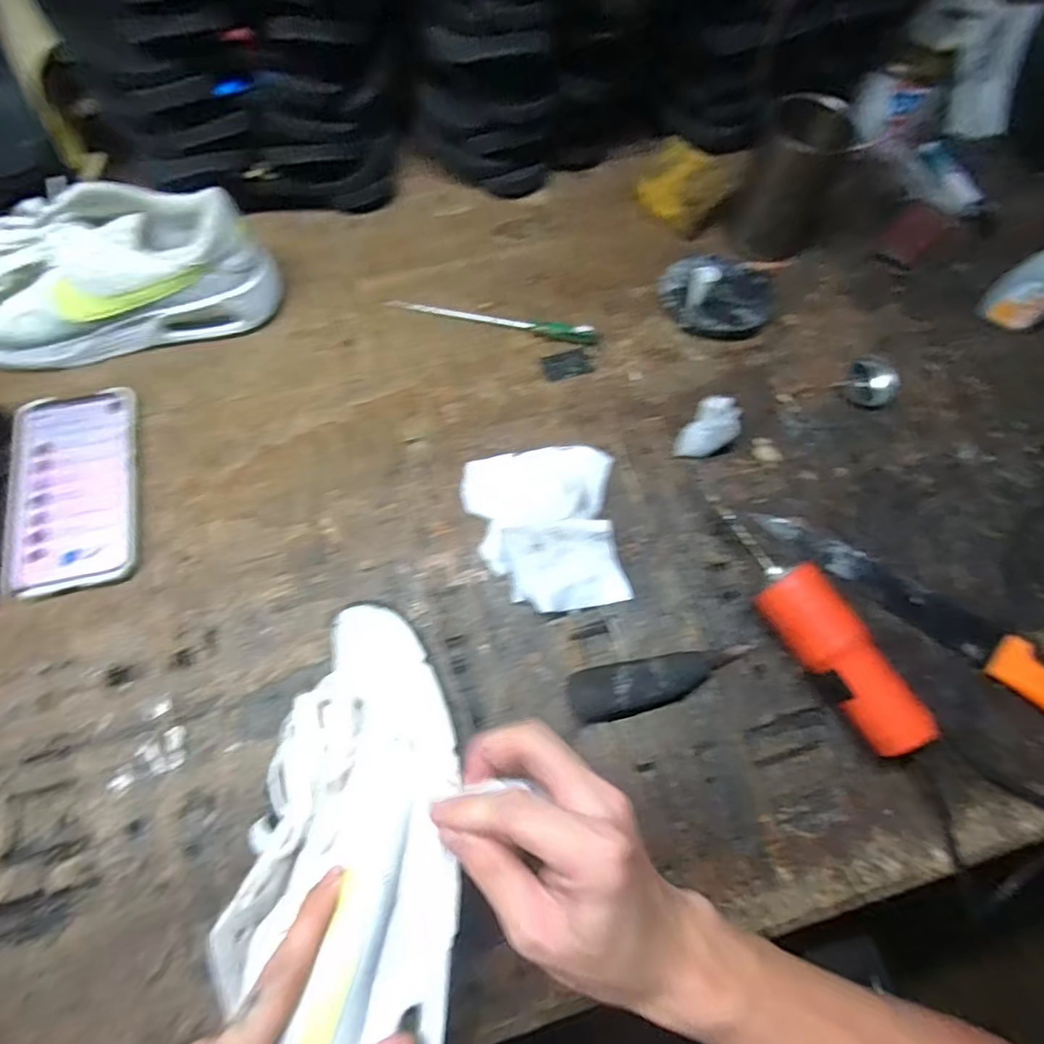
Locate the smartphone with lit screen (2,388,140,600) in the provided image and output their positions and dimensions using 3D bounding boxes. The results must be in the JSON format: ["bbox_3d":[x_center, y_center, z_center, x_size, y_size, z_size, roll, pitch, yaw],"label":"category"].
[{"bbox_3d":[-0.327,-0.024,0.425,0.085,0.011,0.160,-12,68,-8],"label":"smartphone with lit screen"}]

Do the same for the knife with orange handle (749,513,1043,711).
[{"bbox_3d":[0.309,0.072,0.413,0.291,0.017,0.036,37,70,12],"label":"knife with orange handle"}]

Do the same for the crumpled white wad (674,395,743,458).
[{"bbox_3d":[0.152,-0.075,0.465,0.037,0.025,0.060,33,69,11],"label":"crumpled white wad"}]

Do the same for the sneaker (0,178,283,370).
[{"bbox_3d":[-0.339,-0.189,0.455,0.264,0.088,0.095,-9,67,-7],"label":"sneaker"}]

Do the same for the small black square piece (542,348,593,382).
[{"bbox_3d":[0.039,-0.137,0.506,0.042,0.004,0.025,-19,69,-11],"label":"small black square piece"}]

